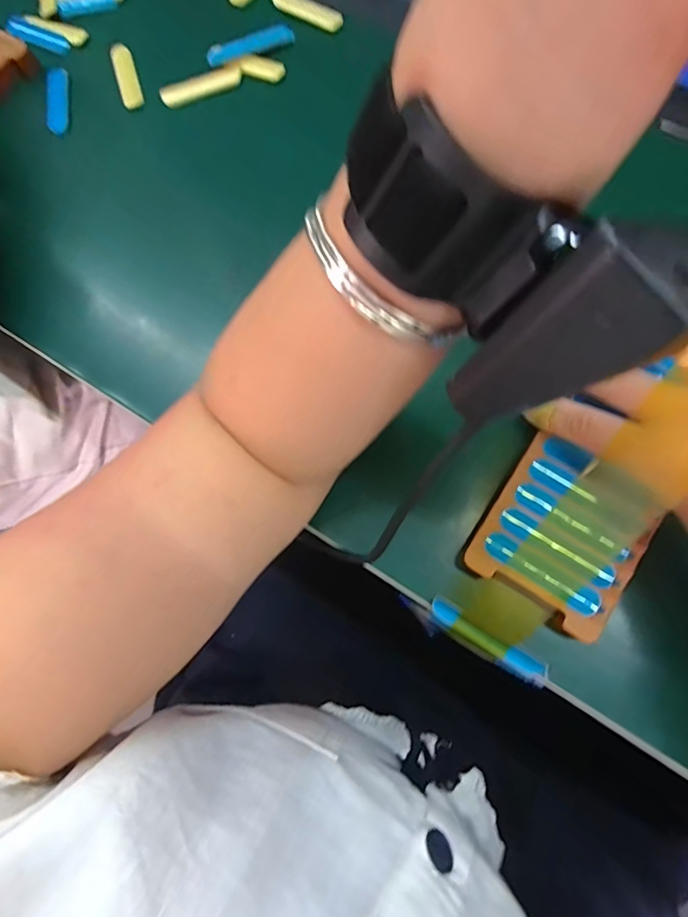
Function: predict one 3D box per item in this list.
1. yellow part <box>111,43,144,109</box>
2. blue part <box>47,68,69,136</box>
[{"bbox_3d":[-0.170,-0.298,0.366,0.016,0.005,0.064,-19,74,-1],"label":"yellow part"},{"bbox_3d":[-0.222,-0.277,0.362,0.015,0.004,0.060,-8,74,3],"label":"blue part"}]

